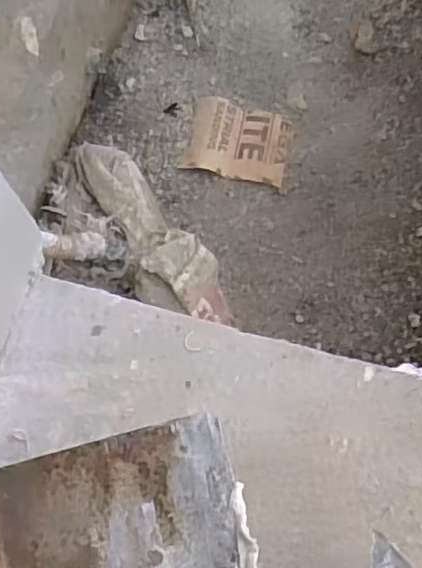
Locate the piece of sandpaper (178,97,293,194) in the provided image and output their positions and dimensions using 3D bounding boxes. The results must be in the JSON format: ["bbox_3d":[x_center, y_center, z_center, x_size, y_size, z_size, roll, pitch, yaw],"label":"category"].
[{"bbox_3d":[0.030,-0.150,0.705,0.104,0.014,0.085,11,74,4],"label":"piece of sandpaper"}]

